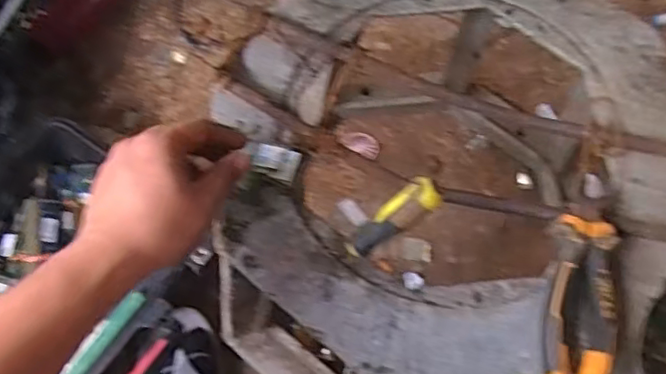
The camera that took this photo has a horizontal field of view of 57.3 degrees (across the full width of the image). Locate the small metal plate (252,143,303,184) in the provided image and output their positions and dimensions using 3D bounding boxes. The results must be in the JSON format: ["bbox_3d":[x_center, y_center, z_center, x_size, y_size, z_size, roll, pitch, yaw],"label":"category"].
[{"bbox_3d":[-0.046,-0.021,0.488,0.036,0.010,0.027,13,70,7],"label":"small metal plate"}]

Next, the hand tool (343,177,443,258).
[{"bbox_3d":[0.043,0.024,0.445,0.020,0.085,0.022,-7,62,-45],"label":"hand tool"}]

